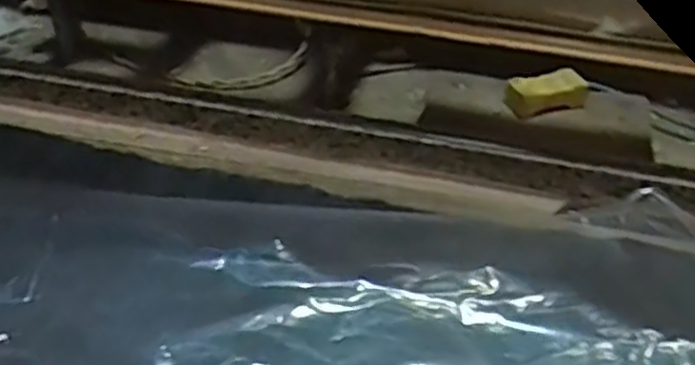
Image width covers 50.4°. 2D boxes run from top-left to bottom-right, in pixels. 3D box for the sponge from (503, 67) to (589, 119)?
[{"bbox_3d":[0.132,-0.060,0.487,0.050,0.017,0.022,-11,43,-14],"label":"sponge"}]

